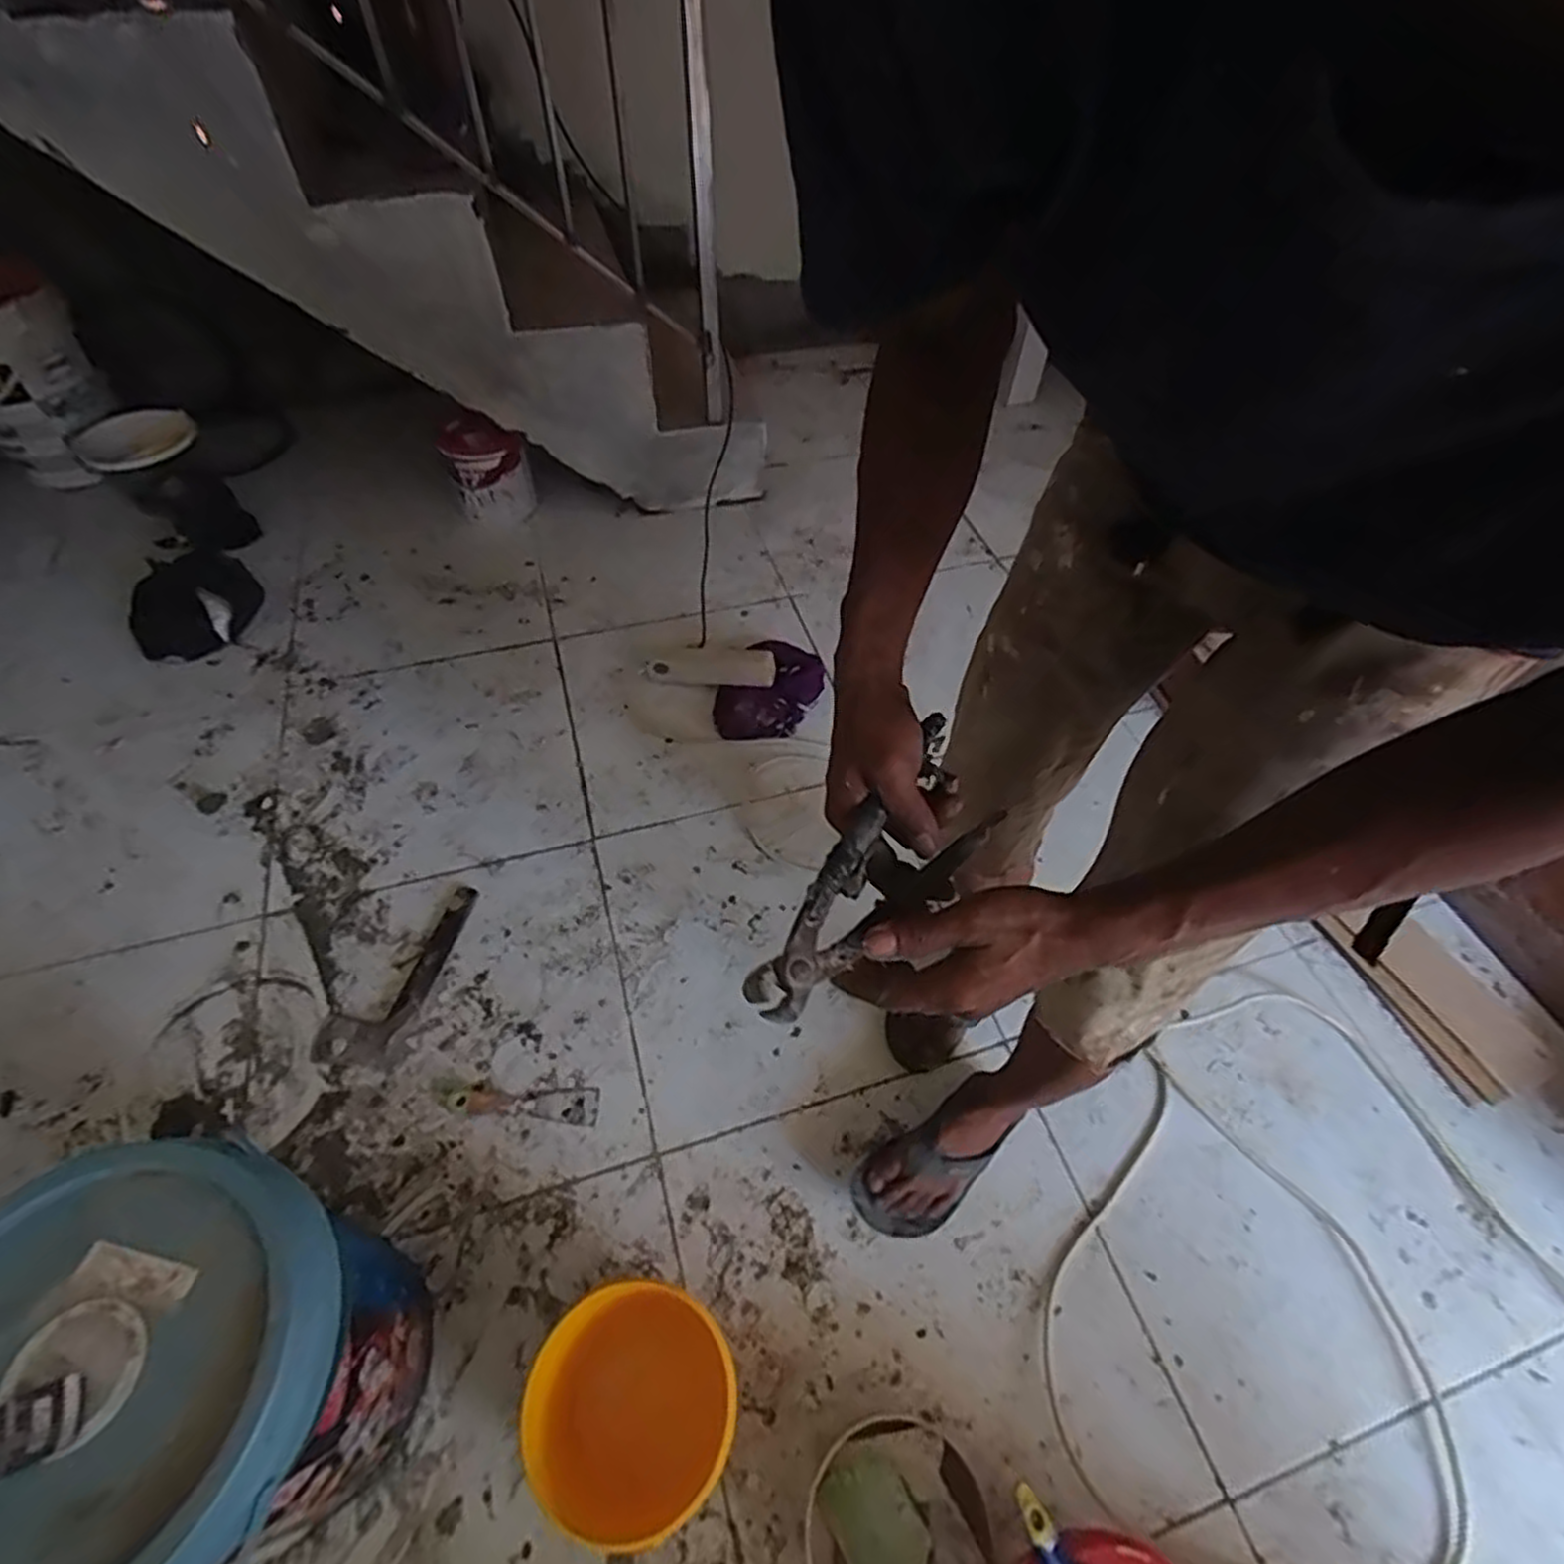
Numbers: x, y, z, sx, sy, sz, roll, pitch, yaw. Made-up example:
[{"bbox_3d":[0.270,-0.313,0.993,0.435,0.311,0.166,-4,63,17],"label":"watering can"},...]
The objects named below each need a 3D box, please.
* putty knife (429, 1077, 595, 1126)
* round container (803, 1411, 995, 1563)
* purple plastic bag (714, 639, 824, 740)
[{"bbox_3d":[-0.357,0.422,1.018,0.218,0.018,0.047,4,53,0],"label":"putty knife"},{"bbox_3d":[0.109,0.731,0.744,0.169,0.111,0.160,1,53,-2],"label":"round container"},{"bbox_3d":[-0.029,-0.172,1.437,0.159,0.080,0.217,30,58,18],"label":"purple plastic bag"}]

